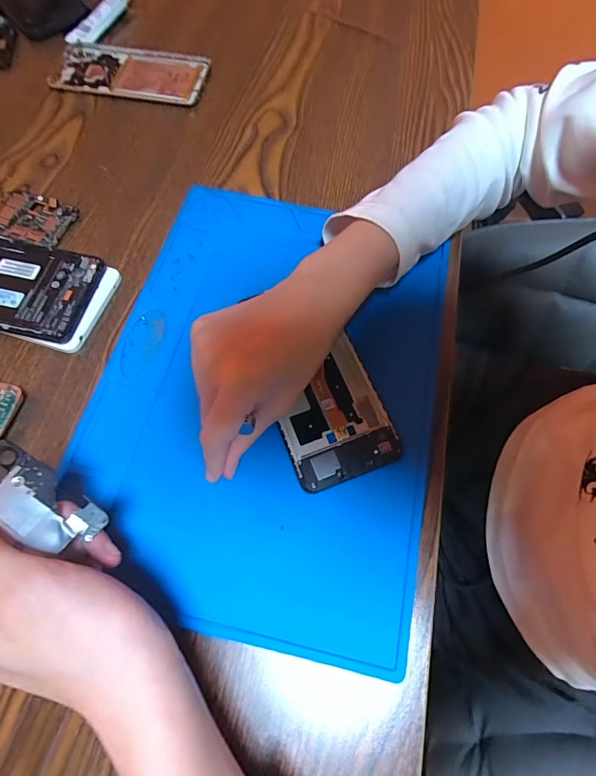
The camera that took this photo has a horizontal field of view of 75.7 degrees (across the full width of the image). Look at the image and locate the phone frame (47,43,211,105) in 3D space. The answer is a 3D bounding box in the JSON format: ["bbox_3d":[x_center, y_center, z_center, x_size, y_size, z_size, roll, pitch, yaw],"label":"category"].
[{"bbox_3d":[-0.173,-0.326,0.396,0.150,0.009,0.075,9,68,2],"label":"phone frame"}]

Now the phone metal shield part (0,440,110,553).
[{"bbox_3d":[-0.127,0.050,0.179,0.073,0.010,0.037,15,68,4],"label":"phone metal shield part"}]

